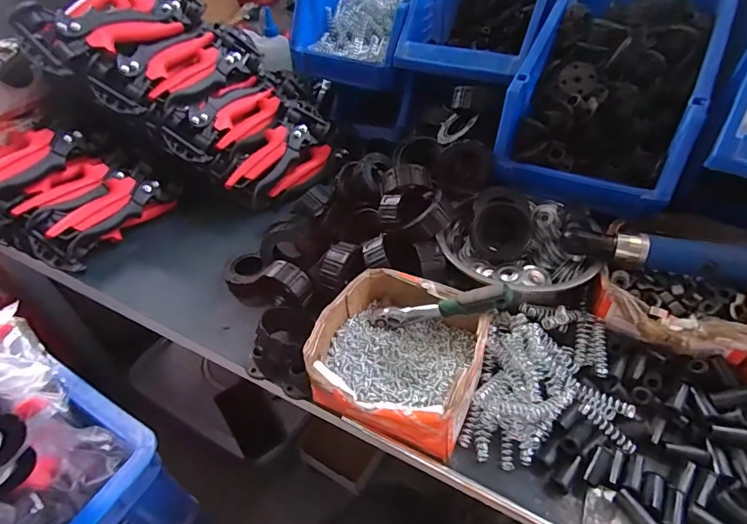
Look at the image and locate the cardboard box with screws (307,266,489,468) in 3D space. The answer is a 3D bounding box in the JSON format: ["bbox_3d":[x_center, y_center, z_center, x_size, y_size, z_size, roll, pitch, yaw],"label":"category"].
[{"bbox_3d":[0.026,0.090,0.426,0.151,0.068,0.158,16,46,21],"label":"cardboard box with screws"}]

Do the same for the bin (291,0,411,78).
[{"bbox_3d":[0.021,-0.460,0.787,0.204,0.137,0.324,17,47,22],"label":"bin"}]

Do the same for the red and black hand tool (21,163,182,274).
[{"bbox_3d":[-0.392,-0.068,0.636,0.047,0.067,0.210,23,49,27],"label":"red and black hand tool"}]

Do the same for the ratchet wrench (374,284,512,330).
[{"bbox_3d":[0.065,0.049,0.437,0.152,0.028,0.019,-15,34,33],"label":"ratchet wrench"}]

